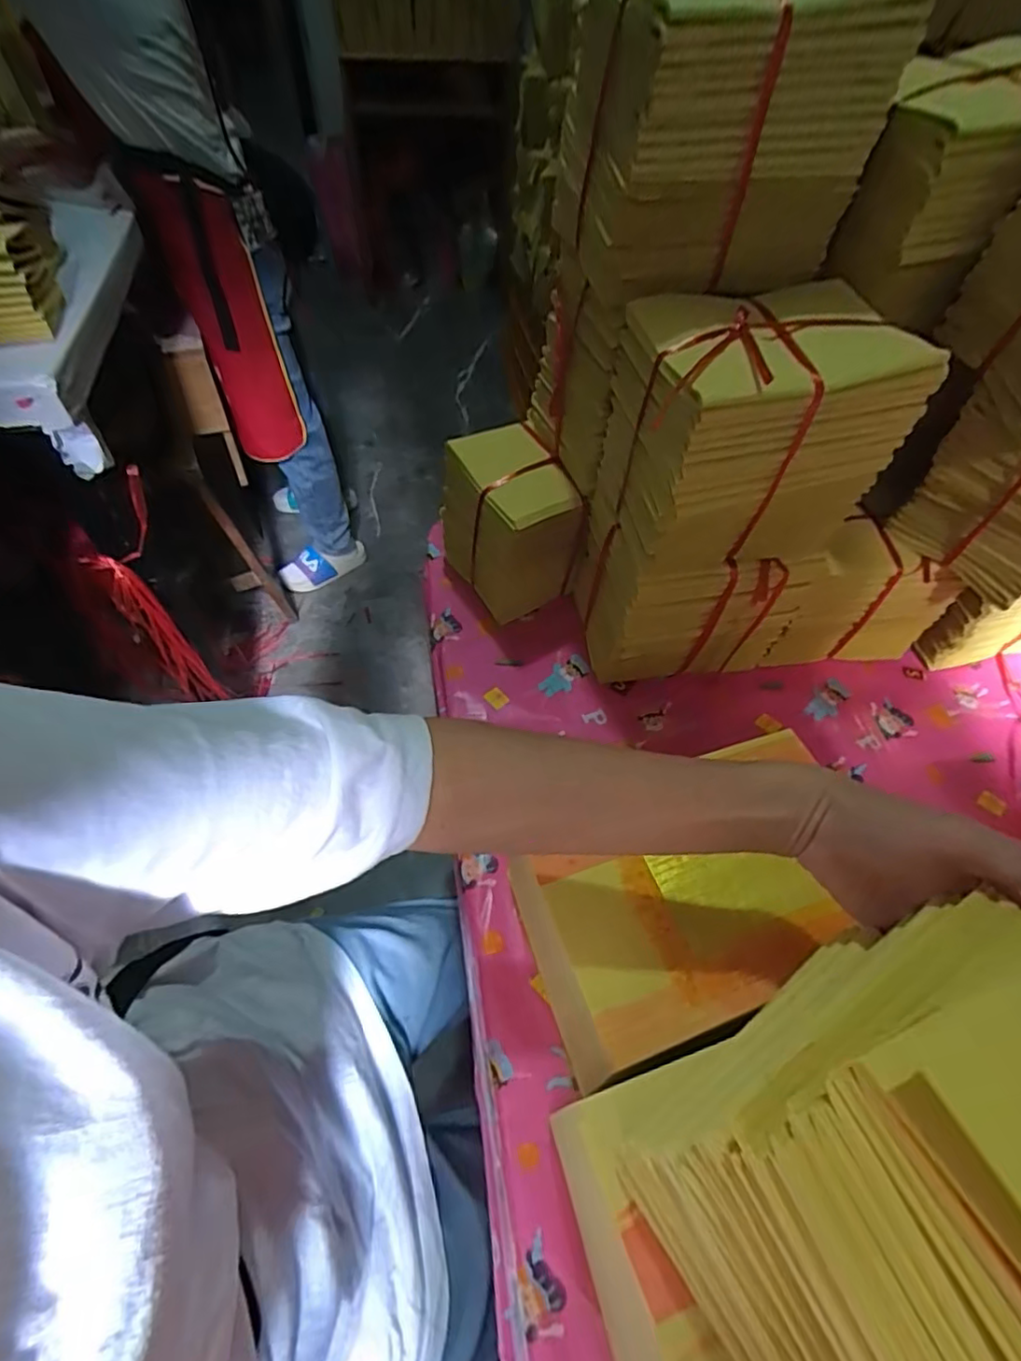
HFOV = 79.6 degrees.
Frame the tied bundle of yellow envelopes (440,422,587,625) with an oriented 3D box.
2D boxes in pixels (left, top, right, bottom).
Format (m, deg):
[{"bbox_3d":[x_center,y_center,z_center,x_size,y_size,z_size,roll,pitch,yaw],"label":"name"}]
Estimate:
[{"bbox_3d":[-0.001,-0.151,0.604,0.089,0.141,0.125,-30,61,-22],"label":"tied bundle of yellow envelopes"}]

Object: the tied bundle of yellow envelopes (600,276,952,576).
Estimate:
[{"bbox_3d":[0.167,-0.179,0.444,0.166,0.149,0.127,-7,55,-8],"label":"tied bundle of yellow envelopes"}]

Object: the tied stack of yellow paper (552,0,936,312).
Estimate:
[{"bbox_3d":[0.135,-0.335,0.385,0.166,0.152,0.080,-14,56,-13],"label":"tied stack of yellow paper"}]

